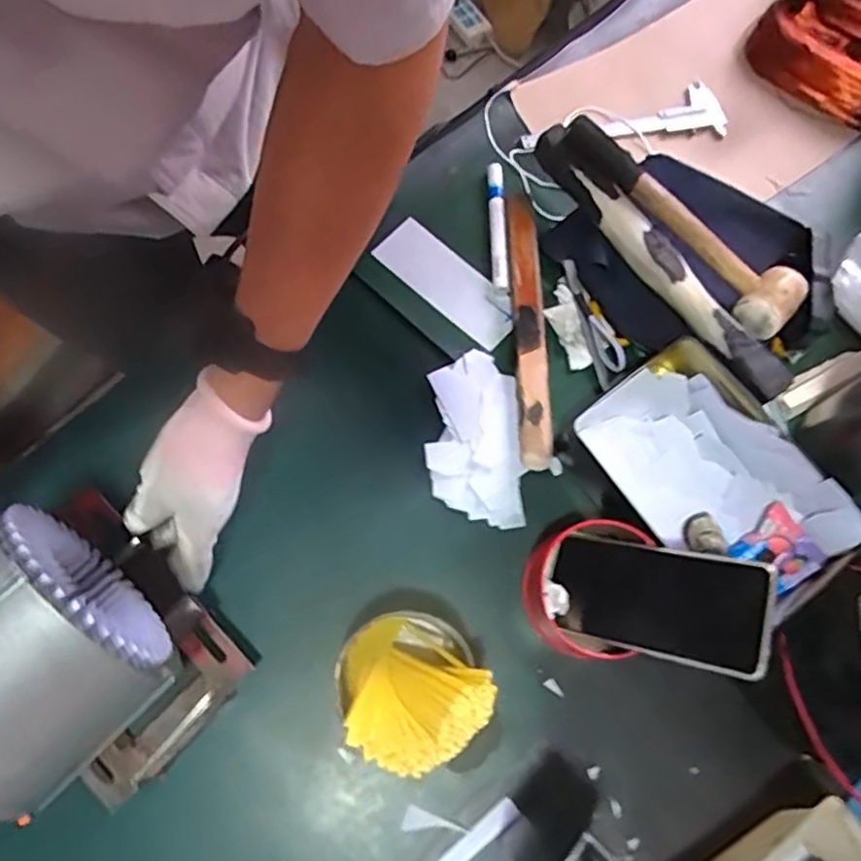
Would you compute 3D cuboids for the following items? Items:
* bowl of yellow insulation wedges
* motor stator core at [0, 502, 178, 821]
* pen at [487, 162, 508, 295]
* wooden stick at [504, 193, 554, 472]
[{"bbox_3d":[-0.016,0.183,0.477,0.096,0.088,0.100,1,71,-2],"label":"bowl of yellow insulation wedges"},{"bbox_3d":[-0.230,0.129,0.384,0.136,0.134,0.106,44,76,12],"label":"motor stator core"},{"bbox_3d":[0.066,-0.200,0.643,0.014,0.013,0.145,1,71,-2],"label":"pen"},{"bbox_3d":[0.090,-0.101,0.605,0.027,0.021,0.277,0,71,-3],"label":"wooden stick"}]

